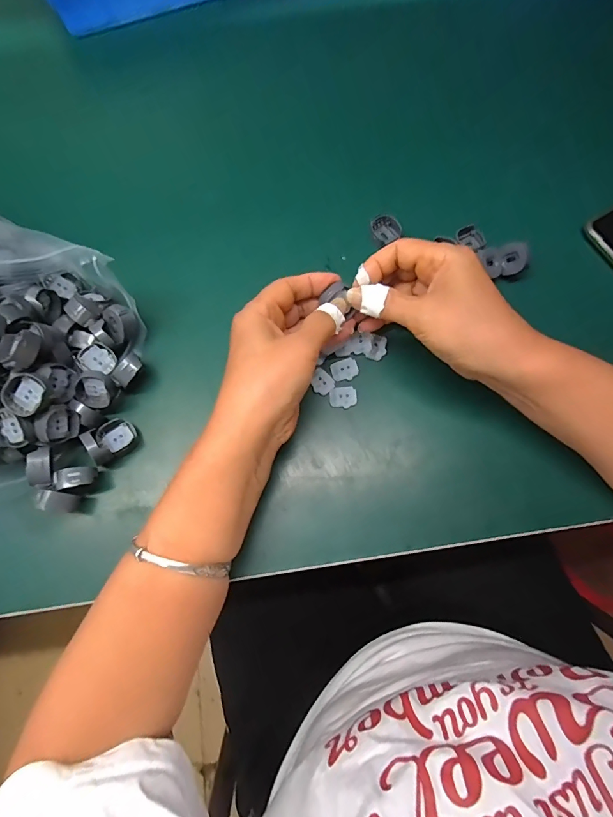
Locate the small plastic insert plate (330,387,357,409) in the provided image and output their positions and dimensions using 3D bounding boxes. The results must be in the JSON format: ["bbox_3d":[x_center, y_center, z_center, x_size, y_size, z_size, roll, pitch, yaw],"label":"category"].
[{"bbox_3d":[0.030,-0.009,0.312,0.022,0.004,0.016,-1,75,2],"label":"small plastic insert plate"}]

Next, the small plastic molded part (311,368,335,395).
[{"bbox_3d":[0.012,-0.022,0.316,0.018,0.004,0.021,-43,78,-9],"label":"small plastic molded part"}]

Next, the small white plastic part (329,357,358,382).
[{"bbox_3d":[0.031,-0.032,0.318,0.021,0.004,0.018,-18,75,-3],"label":"small white plastic part"}]

